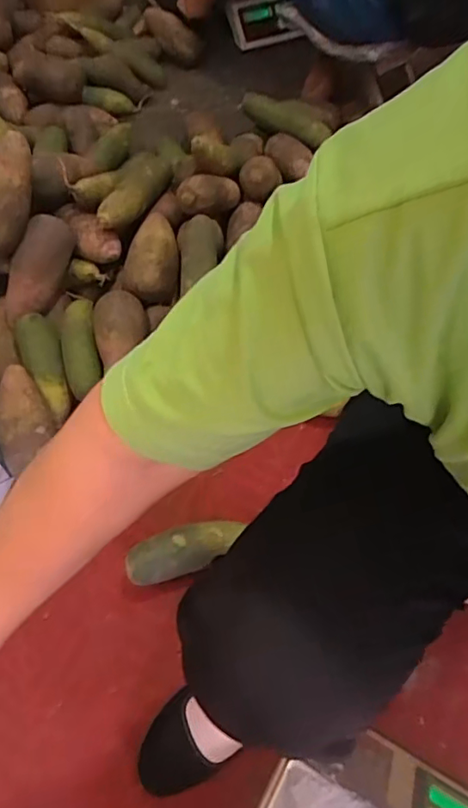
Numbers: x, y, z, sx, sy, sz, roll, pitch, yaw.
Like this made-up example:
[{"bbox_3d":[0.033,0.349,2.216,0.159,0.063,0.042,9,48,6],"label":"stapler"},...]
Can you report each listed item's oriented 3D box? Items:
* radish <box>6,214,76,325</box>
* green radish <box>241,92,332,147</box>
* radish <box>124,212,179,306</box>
[{"bbox_3d":[-0.295,-0.205,0.843,0.063,0.069,0.168,12,73,7],"label":"radish"},{"bbox_3d":[0.107,-0.561,1.086,0.182,0.072,0.049,12,58,-15],"label":"green radish"},{"bbox_3d":[-0.134,-0.241,0.897,0.087,0.064,0.162,-4,60,-3],"label":"radish"}]

